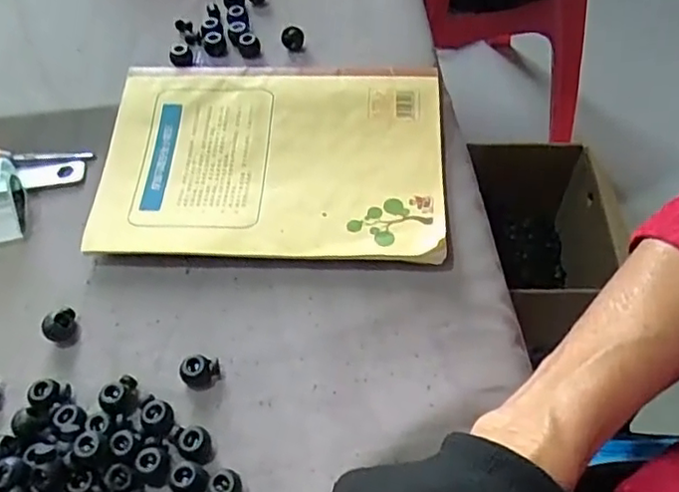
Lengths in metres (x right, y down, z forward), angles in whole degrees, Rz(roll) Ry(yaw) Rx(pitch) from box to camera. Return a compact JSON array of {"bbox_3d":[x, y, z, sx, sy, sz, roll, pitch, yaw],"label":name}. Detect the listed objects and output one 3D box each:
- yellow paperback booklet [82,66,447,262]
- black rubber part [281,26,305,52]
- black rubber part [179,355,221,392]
[{"bbox_3d":[-0.043,-0.055,0.394,0.206,0.011,0.140,1,60,4],"label":"yellow paperback booklet"},{"bbox_3d":[-0.032,-0.142,0.441,0.015,0.013,0.012,-5,54,0],"label":"black rubber part"},{"bbox_3d":[-0.071,0.063,0.325,0.019,0.010,0.016,1,55,5],"label":"black rubber part"}]

